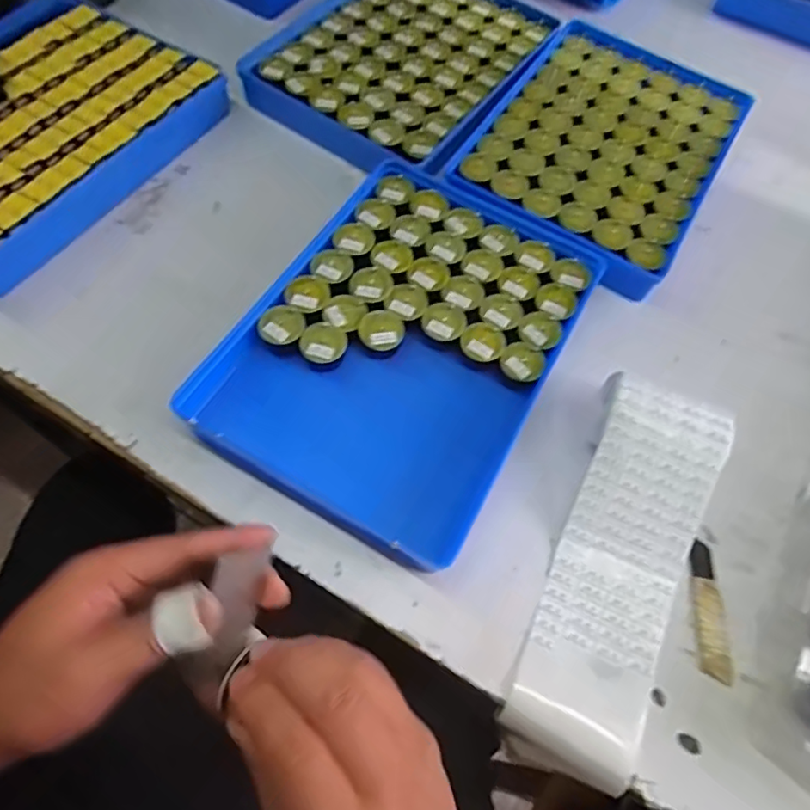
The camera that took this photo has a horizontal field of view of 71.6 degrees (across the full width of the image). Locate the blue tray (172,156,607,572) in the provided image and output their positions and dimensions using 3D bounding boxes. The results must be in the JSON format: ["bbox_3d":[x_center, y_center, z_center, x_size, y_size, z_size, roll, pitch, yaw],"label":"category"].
[{"bbox_3d":[0.004,-0.059,0.459,0.229,0.032,0.319,28,65,9],"label":"blue tray"}]

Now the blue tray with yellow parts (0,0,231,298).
[{"bbox_3d":[-0.357,-0.265,0.524,0.238,0.048,0.312,31,65,10],"label":"blue tray with yellow parts"}]

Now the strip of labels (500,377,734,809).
[{"bbox_3d":[0.151,0.114,0.395,0.092,0.060,0.267,23,64,6],"label":"strip of labels"}]

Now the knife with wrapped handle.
[{"bbox_3d":[0.218,0.146,0.403,0.022,0.010,0.093,6,64,-2],"label":"knife with wrapped handle"}]

